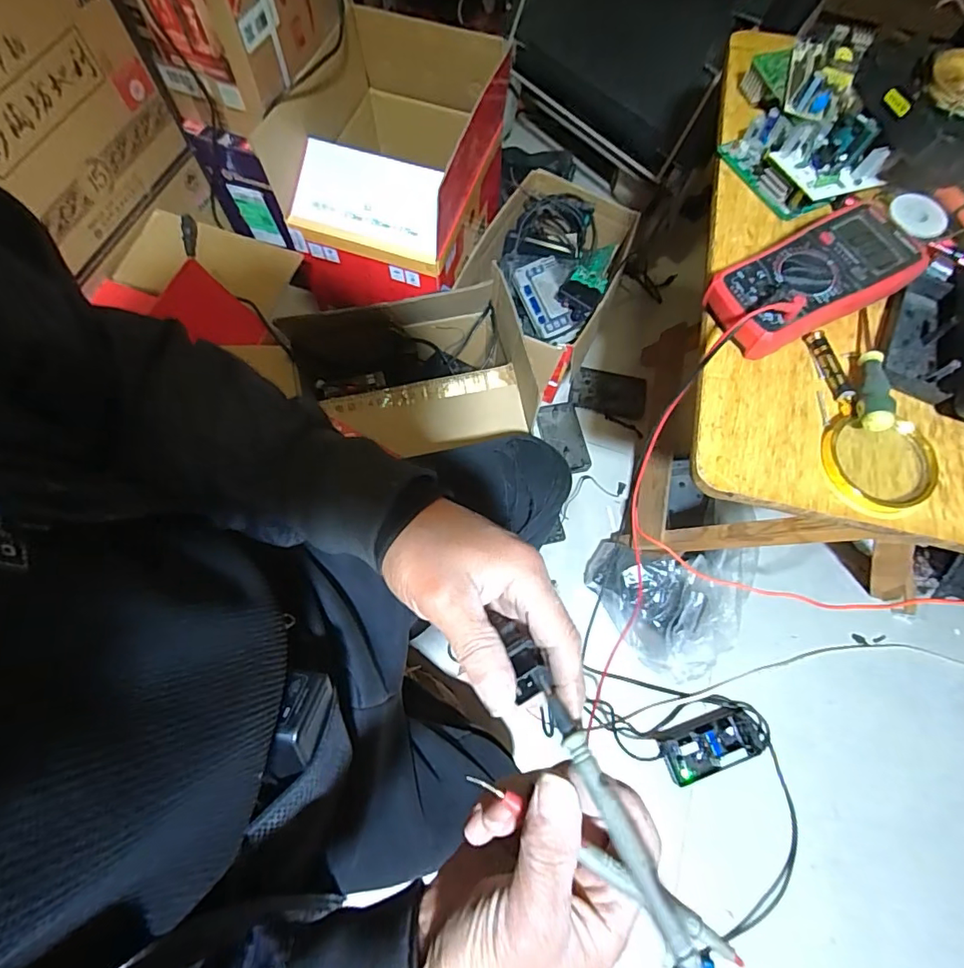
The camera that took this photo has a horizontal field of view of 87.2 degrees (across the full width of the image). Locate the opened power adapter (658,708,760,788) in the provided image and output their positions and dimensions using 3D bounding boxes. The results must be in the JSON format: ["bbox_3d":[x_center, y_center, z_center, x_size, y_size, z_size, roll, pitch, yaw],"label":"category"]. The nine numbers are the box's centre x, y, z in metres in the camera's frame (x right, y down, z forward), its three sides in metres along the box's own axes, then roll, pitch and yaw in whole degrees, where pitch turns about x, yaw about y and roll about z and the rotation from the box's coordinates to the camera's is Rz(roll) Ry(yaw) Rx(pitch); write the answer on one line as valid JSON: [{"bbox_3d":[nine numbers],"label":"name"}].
[{"bbox_3d":[0.379,0.432,0.843,0.165,0.036,0.080,-19,72,-8],"label":"opened power adapter"}]

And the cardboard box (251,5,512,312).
[{"bbox_3d":[-0.156,-0.585,0.936,0.312,0.255,0.389,18,70,5],"label":"cardboard box"}]

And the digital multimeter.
[{"bbox_3d":[0.304,-0.191,0.476,0.192,0.050,0.090,-25,72,-10],"label":"digital multimeter"}]

